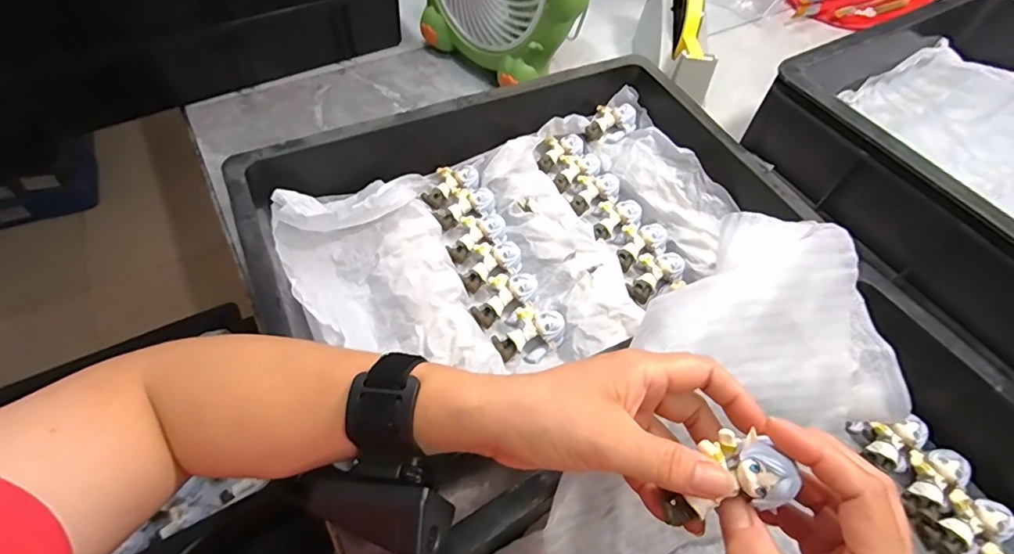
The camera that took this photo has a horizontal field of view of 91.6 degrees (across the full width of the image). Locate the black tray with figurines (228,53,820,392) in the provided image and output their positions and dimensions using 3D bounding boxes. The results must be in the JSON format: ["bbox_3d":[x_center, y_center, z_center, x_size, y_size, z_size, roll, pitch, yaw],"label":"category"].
[{"bbox_3d":[0.008,-0.056,0.457,0.438,0.080,0.269,-21,60,-17],"label":"black tray with figurines"}]

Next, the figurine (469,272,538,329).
[{"bbox_3d":[-0.003,0.018,0.446,0.064,0.023,0.036,-37,68,-7],"label":"figurine"}]

